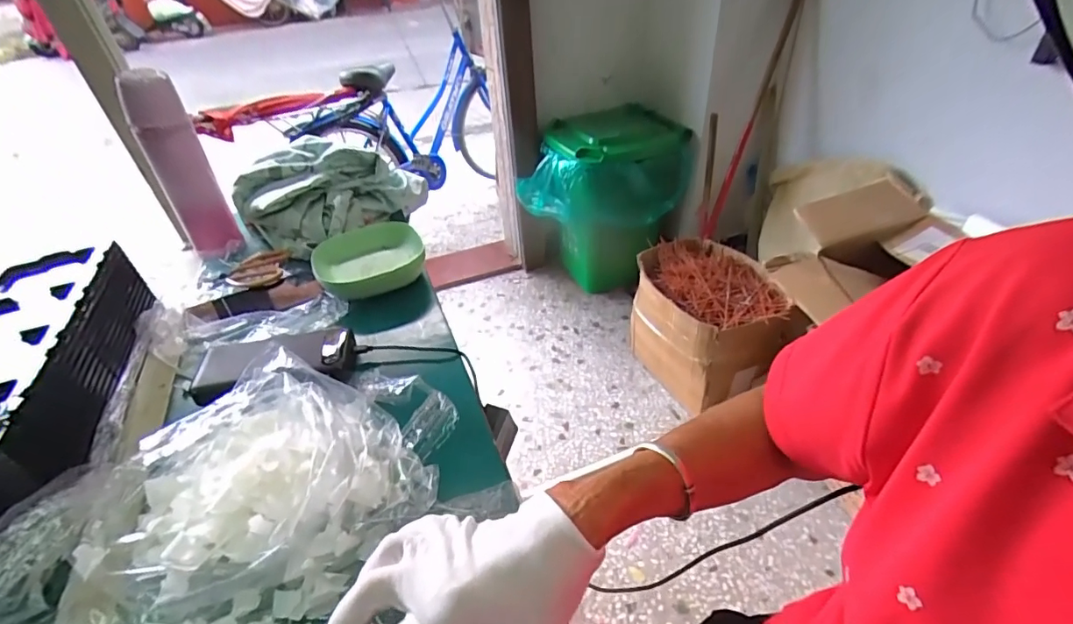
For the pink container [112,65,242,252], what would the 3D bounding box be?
[{"bbox_3d":[-0.471,-0.181,0.665,0.067,0.243,0.058,-32,46,-30],"label":"pink container"}]

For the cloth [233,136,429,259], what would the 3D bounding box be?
[{"bbox_3d":[-0.314,-0.197,0.773,0.163,0.112,0.244,17,44,25],"label":"cloth"}]

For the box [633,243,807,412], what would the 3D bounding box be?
[{"bbox_3d":[0.465,0.039,1.425,0.330,0.325,0.406,-8,39,-4],"label":"box"}]

